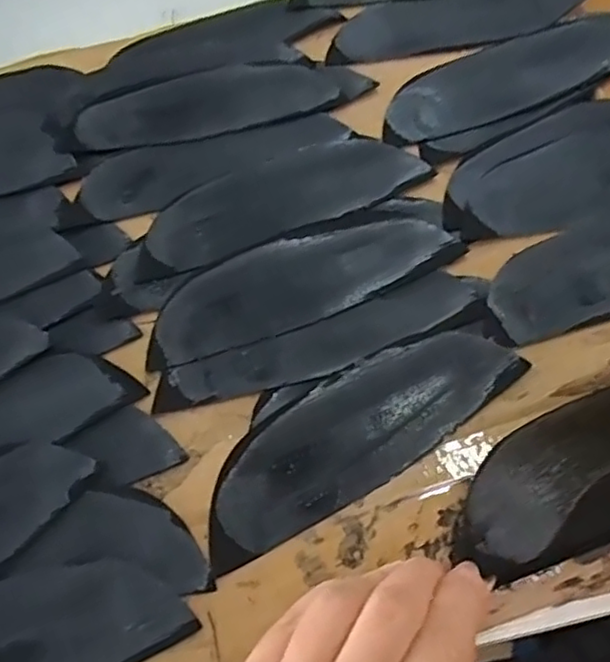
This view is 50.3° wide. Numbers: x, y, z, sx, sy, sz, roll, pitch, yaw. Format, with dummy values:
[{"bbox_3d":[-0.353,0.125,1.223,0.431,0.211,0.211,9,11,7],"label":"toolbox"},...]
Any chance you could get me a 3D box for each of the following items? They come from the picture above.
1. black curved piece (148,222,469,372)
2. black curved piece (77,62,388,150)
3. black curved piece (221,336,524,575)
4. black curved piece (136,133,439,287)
[{"bbox_3d":[-0.003,-0.025,0.298,0.145,0.006,0.044,-20,65,-8],"label":"black curved piece"},{"bbox_3d":[-0.046,-0.124,0.350,0.157,0.004,0.047,-10,64,-3],"label":"black curved piece"},{"bbox_3d":[0.022,0.039,0.268,0.145,0.004,0.047,-29,67,-12],"label":"black curved piece"},{"bbox_3d":[-0.014,-0.066,0.319,0.144,0.004,0.048,-22,66,-9],"label":"black curved piece"}]

